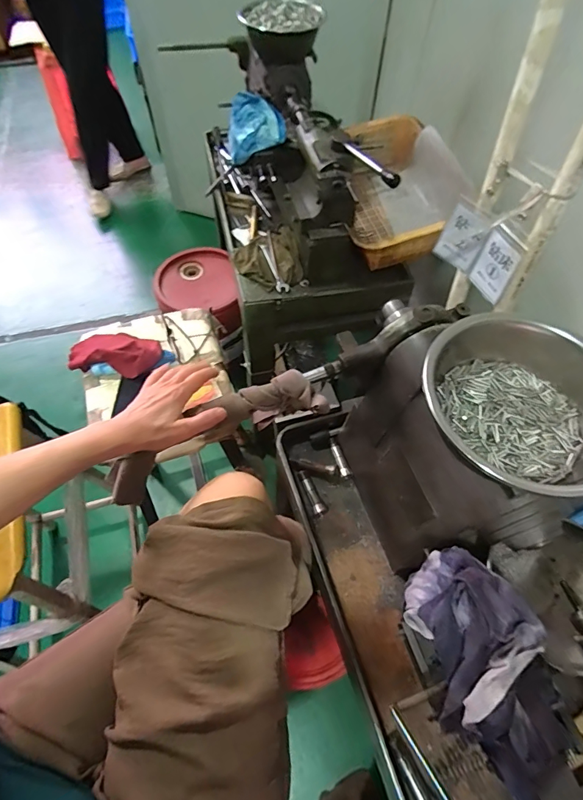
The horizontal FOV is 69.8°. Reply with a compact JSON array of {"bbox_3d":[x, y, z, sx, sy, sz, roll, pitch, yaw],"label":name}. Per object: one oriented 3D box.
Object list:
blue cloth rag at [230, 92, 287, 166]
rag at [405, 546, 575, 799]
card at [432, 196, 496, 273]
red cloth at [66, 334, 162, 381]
[{"bbox_3d":[-0.077,-0.554,0.838,0.129,0.047,0.124,-25,98,-11],"label":"blue cloth rag"},{"bbox_3d":[0.166,0.223,0.364,0.096,0.060,0.183,-9,59,-7],"label":"rag"},{"bbox_3d":[0.249,-0.237,0.607,0.059,0.090,0.009,29,53,6],"label":"card"},{"bbox_3d":[-0.321,-0.085,0.761,0.174,0.044,0.086,5,58,2],"label":"red cloth"}]

